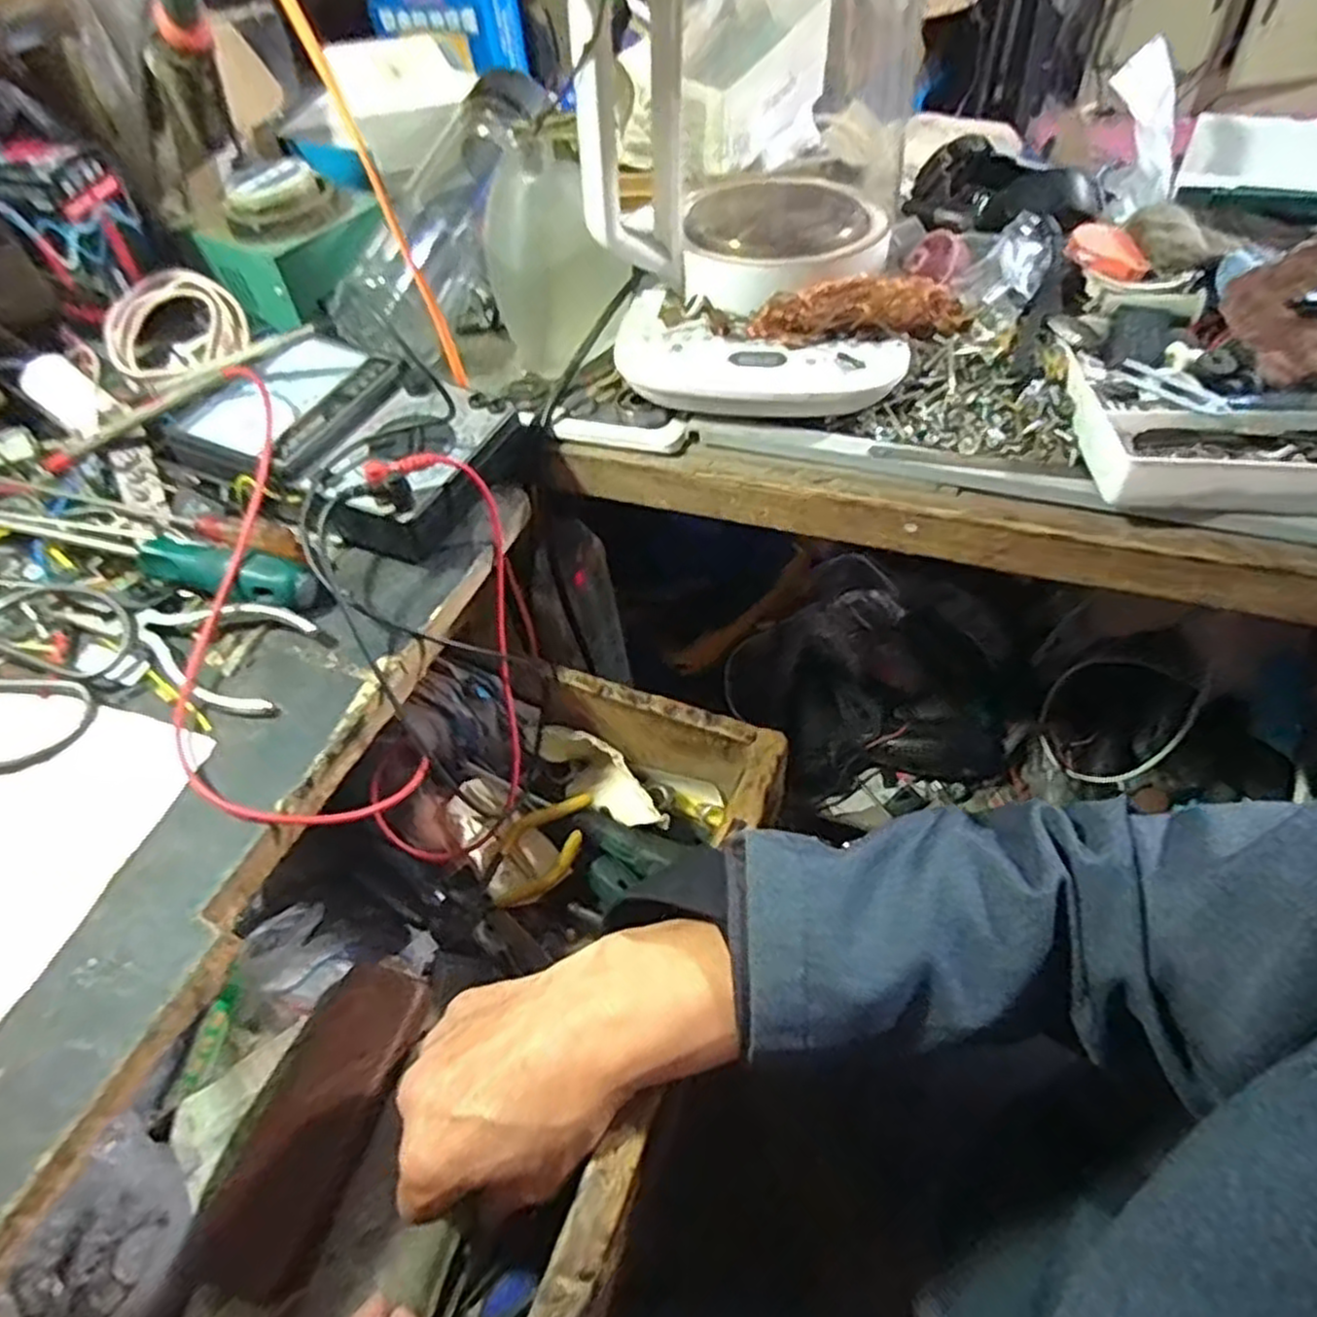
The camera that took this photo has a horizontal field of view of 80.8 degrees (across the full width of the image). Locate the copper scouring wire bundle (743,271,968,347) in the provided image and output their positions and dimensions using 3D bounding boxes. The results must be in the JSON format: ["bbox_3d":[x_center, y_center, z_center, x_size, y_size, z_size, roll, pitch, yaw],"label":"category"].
[{"bbox_3d":[0.117,-0.202,0.449,0.122,0.030,0.032,-2,51,3],"label":"copper scouring wire bundle"}]

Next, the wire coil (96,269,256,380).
[{"bbox_3d":[-0.318,-0.217,0.511,0.083,0.023,0.074,-28,81,-13],"label":"wire coil"}]

